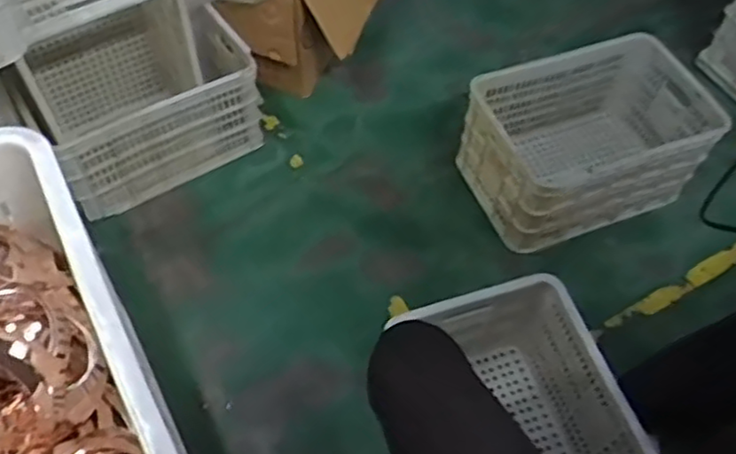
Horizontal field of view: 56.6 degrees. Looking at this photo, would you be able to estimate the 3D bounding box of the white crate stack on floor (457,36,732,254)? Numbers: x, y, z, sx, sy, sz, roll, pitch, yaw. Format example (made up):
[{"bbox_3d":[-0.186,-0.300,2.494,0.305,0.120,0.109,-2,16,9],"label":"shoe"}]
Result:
[{"bbox_3d":[0.569,-0.207,1.720,0.607,0.330,0.355,-17,57,-10],"label":"white crate stack on floor"}]

